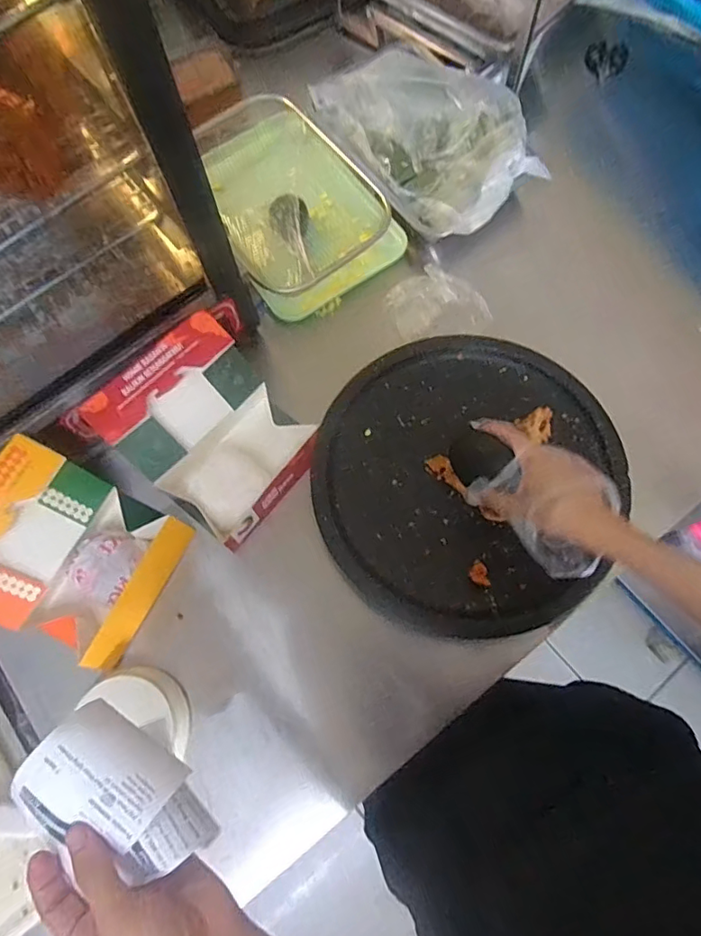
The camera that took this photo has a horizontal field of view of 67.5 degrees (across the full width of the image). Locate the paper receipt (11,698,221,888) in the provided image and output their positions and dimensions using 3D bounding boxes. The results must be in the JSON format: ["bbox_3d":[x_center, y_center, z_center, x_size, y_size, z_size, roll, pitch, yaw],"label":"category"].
[{"bbox_3d":[-0.139,0.201,0.320,0.108,0.046,0.065,34,77,11],"label":"paper receipt"}]

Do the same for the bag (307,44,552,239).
[{"bbox_3d":[0.116,-0.456,0.724,0.191,0.073,0.300,-35,75,-9],"label":"bag"}]

